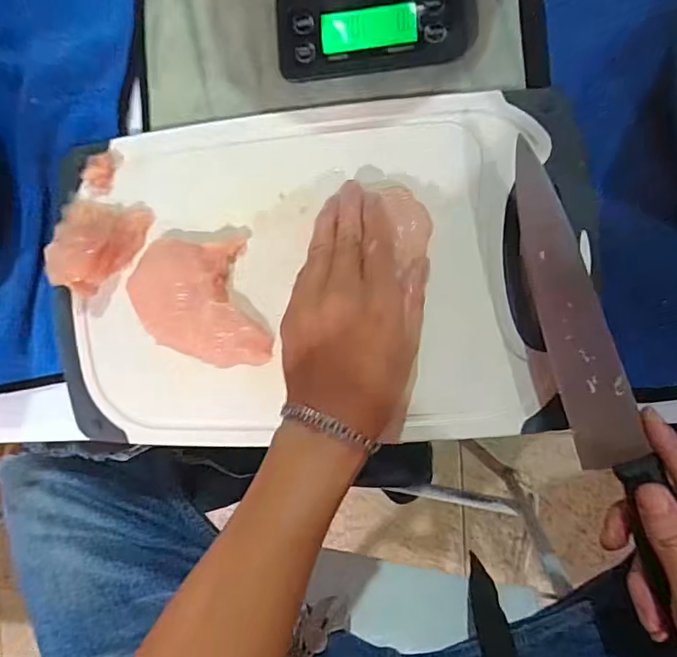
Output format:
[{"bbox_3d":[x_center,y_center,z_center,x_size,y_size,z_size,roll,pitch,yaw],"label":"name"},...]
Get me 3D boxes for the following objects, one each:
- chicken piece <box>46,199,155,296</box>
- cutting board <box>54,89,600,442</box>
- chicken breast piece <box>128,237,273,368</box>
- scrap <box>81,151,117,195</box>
[{"bbox_3d":[-0.179,-0.061,0.377,0.065,0.028,0.070,12,93,9],"label":"chicken piece"},{"bbox_3d":[-0.025,-0.036,0.358,0.372,0.018,0.230,-3,91,10],"label":"cutting board"},{"bbox_3d":[-0.103,-0.017,0.372,0.095,0.019,0.093,-8,90,10],"label":"chicken breast piece"},{"bbox_3d":[-0.179,-0.117,0.385,0.022,0.008,0.030,21,95,8],"label":"scrap"}]

